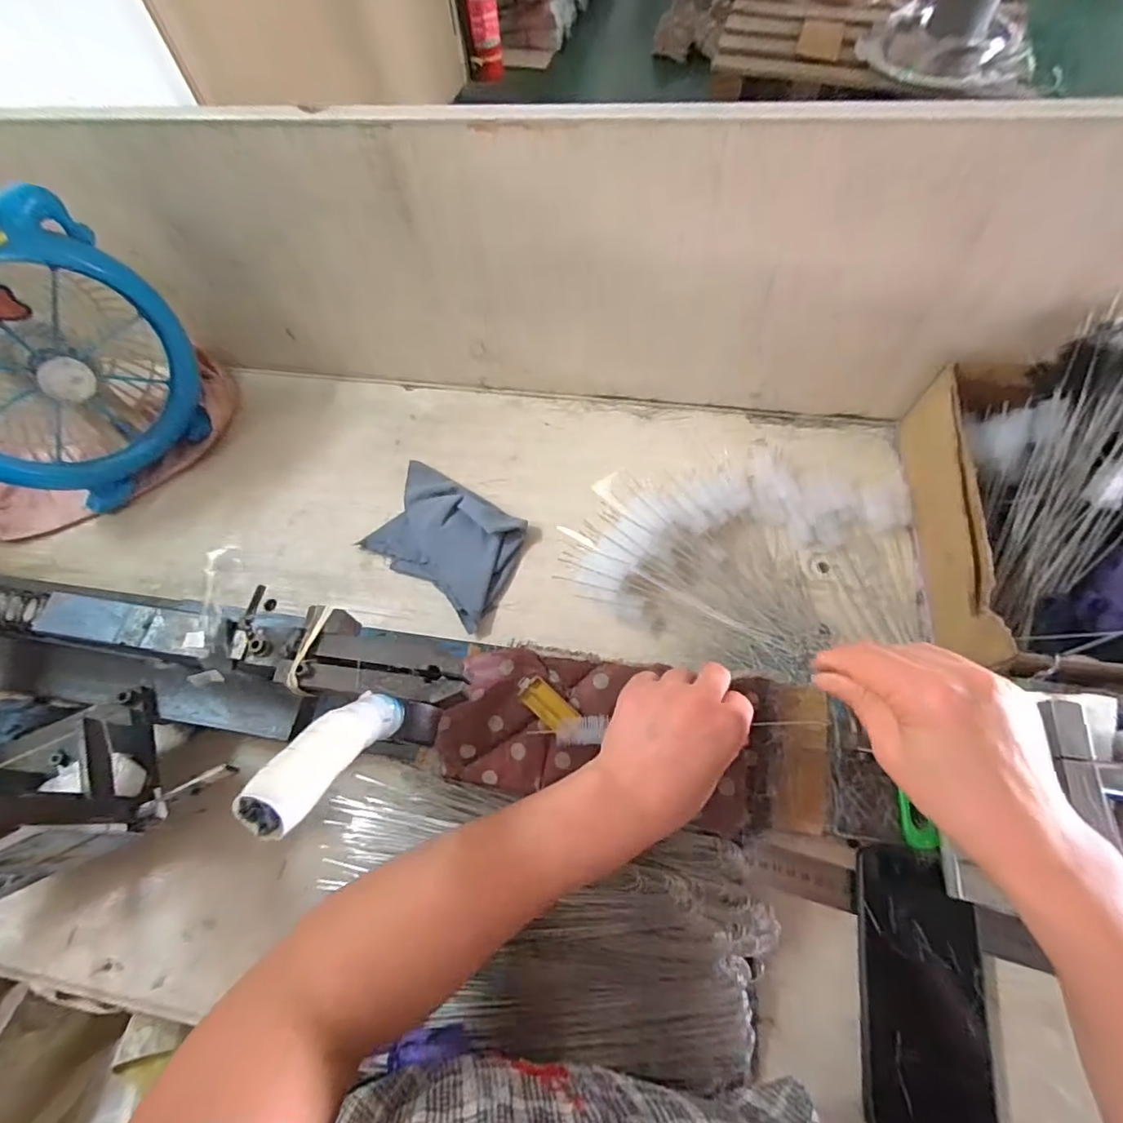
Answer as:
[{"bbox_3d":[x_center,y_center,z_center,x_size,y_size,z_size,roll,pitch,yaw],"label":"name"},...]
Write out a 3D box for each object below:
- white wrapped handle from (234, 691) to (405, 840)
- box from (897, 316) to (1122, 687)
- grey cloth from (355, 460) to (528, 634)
[{"bbox_3d":[-0.109,0.089,0.257,0.024,0.099,0.022,17,105,11],"label":"white wrapped handle"},{"bbox_3d":[0.419,-0.039,0.434,0.197,0.133,0.279,7,65,6],"label":"box"},{"bbox_3d":[-0.114,-0.022,0.530,0.154,0.020,0.108,31,70,16],"label":"grey cloth"}]

